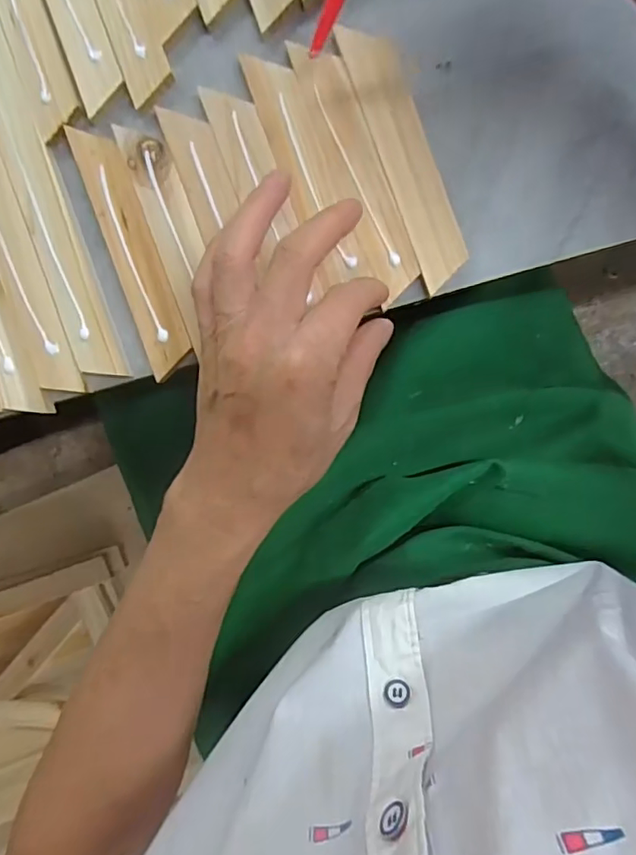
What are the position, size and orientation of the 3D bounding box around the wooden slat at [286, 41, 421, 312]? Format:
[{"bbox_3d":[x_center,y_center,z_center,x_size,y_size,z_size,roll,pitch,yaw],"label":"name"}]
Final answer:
[{"bbox_3d":[0.020,-0.133,0.294,0.026,0.004,0.135,-20,91,6],"label":"wooden slat"}]

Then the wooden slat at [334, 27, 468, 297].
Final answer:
[{"bbox_3d":[0.046,-0.140,0.295,0.025,0.006,0.135,-20,91,6],"label":"wooden slat"}]

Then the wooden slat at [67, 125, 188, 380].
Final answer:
[{"bbox_3d":[-0.100,-0.097,0.308,0.024,0.004,0.136,-19,91,6],"label":"wooden slat"}]

